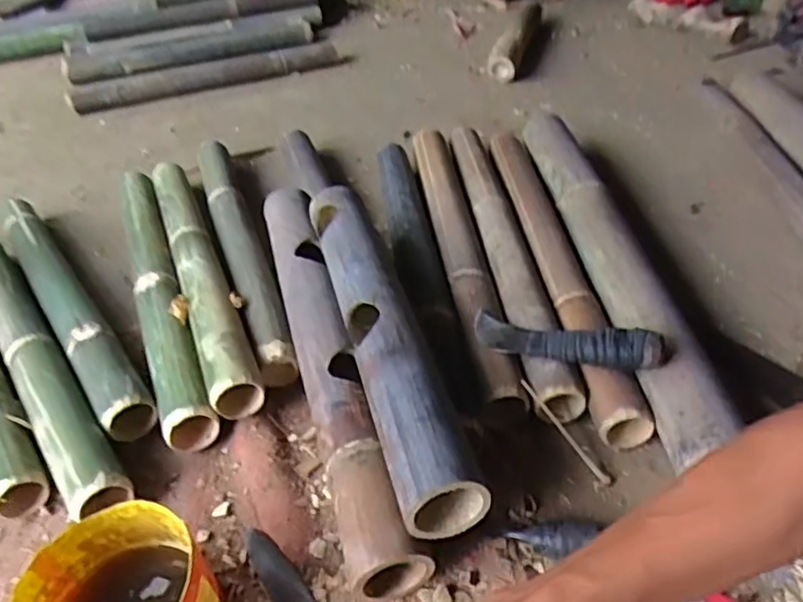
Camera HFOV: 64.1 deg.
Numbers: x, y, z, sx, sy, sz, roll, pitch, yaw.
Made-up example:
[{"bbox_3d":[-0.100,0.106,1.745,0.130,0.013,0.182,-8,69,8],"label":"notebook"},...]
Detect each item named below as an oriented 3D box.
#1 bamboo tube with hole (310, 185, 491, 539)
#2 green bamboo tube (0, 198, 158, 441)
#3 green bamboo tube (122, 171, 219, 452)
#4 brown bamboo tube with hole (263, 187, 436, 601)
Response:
[{"bbox_3d":[-0.023,0.023,0.711,0.079,0.073,0.485,-13,40,-9],"label":"bamboo tube with hole"},{"bbox_3d":[-0.487,-0.009,0.925,0.066,0.064,0.637,-30,45,-24],"label":"green bamboo tube"},{"bbox_3d":[-0.350,-0.028,0.915,0.055,0.055,0.595,-20,44,-14],"label":"green bamboo tube"},{"bbox_3d":[-0.092,0.053,0.773,0.071,0.093,0.605,-15,41,-8],"label":"brown bamboo tube with hole"}]

